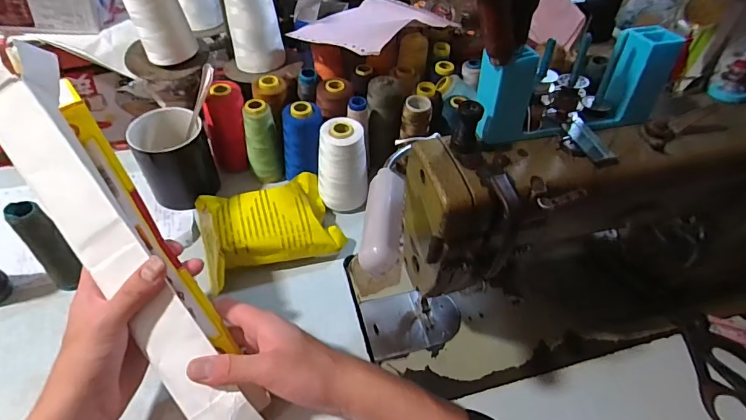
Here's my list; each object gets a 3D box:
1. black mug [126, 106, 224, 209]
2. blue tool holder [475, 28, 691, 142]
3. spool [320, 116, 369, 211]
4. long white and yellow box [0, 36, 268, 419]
[{"bbox_3d":[-0.235,-0.061,0.523,0.081,0.092,0.085,-19,51,-19],"label":"black mug"},{"bbox_3d":[0.138,-0.085,0.296,0.135,0.057,0.034,-12,49,-13],"label":"blue tool holder"},{"bbox_3d":[-0.036,-0.049,0.507,0.056,0.096,0.056,-3,48,-5],"label":"spool"},{"bbox_3d":[-0.194,0.029,0.343,0.065,0.056,0.358,-32,88,-28],"label":"long white and yellow box"}]

